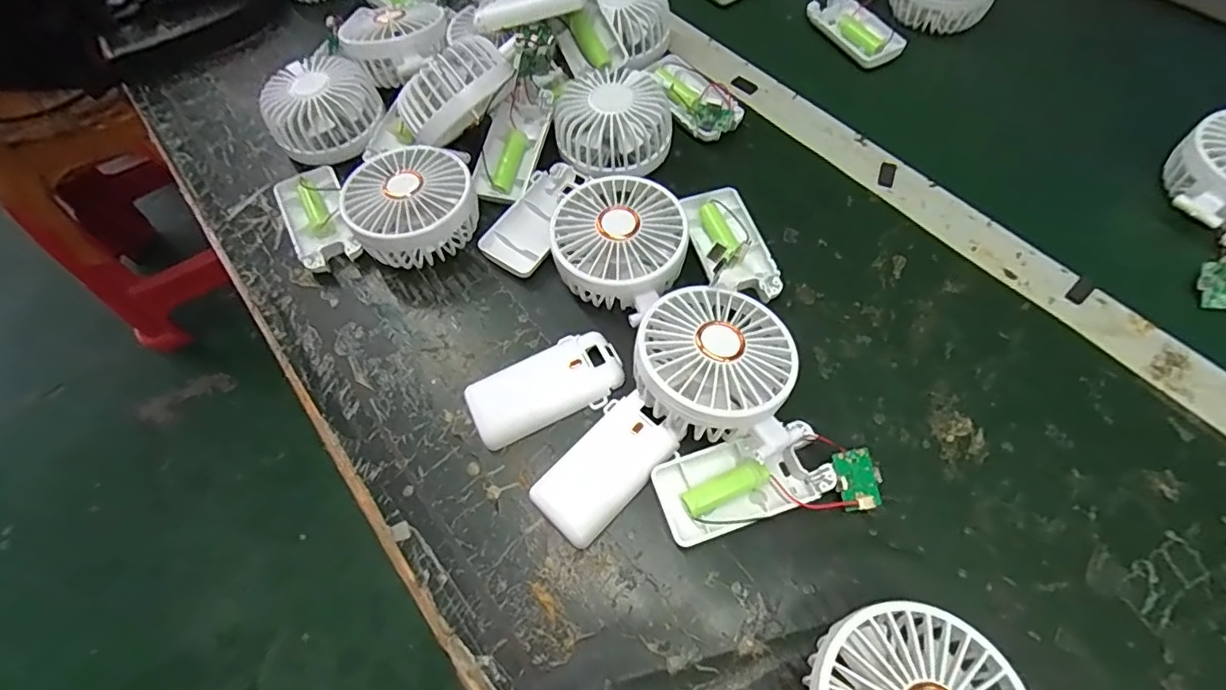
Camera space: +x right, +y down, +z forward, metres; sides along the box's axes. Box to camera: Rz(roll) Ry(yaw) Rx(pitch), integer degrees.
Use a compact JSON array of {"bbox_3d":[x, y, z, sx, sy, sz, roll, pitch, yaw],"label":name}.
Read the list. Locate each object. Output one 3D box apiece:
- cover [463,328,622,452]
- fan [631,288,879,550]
[{"bbox_3d":[-0.041,0.025,0.341,0.093,0.018,0.044,-24,63,-12],"label":"cover"},{"bbox_3d":[0.072,0.030,0.311,0.114,0.053,0.133,-12,61,-4],"label":"fan"}]

